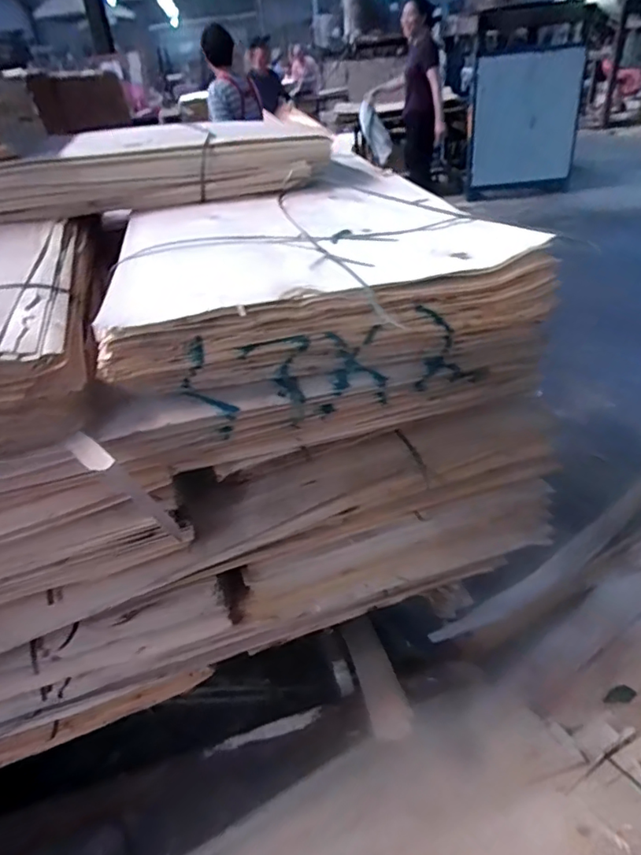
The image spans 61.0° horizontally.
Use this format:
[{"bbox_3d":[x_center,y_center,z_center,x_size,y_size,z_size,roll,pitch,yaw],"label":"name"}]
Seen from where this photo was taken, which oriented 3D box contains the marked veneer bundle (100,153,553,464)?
[{"bbox_3d":[-0.038,-0.241,1.048,0.682,0.278,0.650,-13,35,-11],"label":"marked veneer bundle"}]

